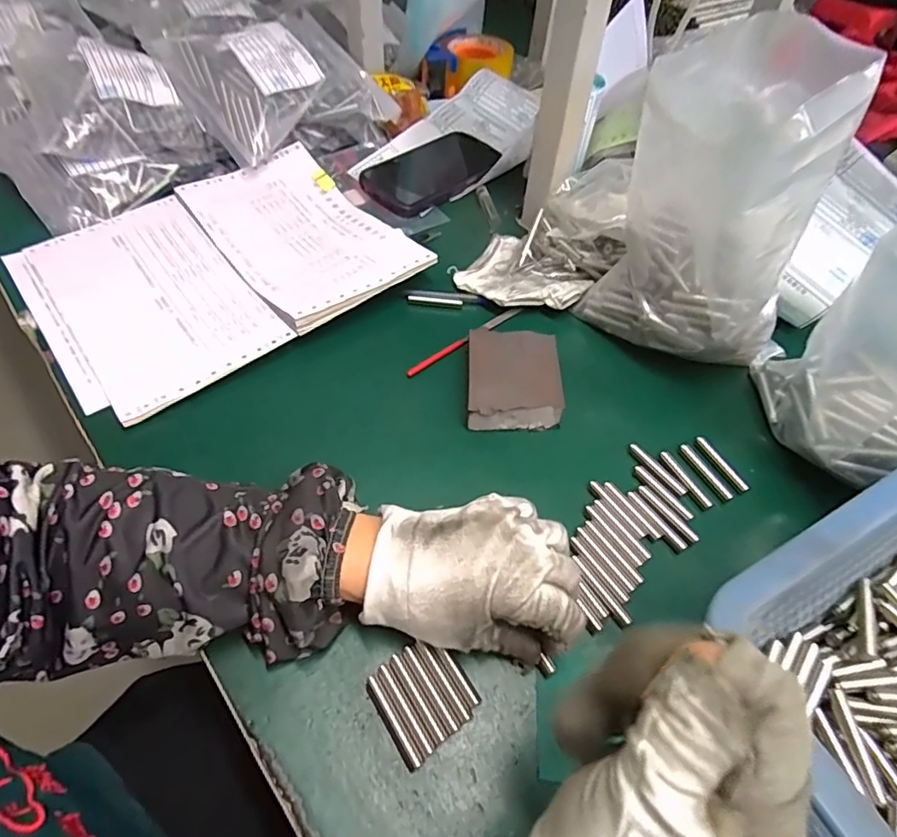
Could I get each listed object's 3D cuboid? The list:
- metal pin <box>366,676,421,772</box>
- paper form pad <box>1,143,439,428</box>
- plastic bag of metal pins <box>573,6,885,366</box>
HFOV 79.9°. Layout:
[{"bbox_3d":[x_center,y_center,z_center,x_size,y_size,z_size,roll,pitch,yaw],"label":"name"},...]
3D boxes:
[{"bbox_3d":[-0.029,0.155,0.273,0.007,0.006,0.047,-27,59,-23],"label":"metal pin"},{"bbox_3d":[-0.200,-0.132,0.474,0.287,0.030,0.237,-32,62,-21],"label":"paper form pad"},{"bbox_3d":[0.186,-0.134,0.376,0.092,0.198,0.127,-28,59,-22],"label":"plastic bag of metal pins"}]

